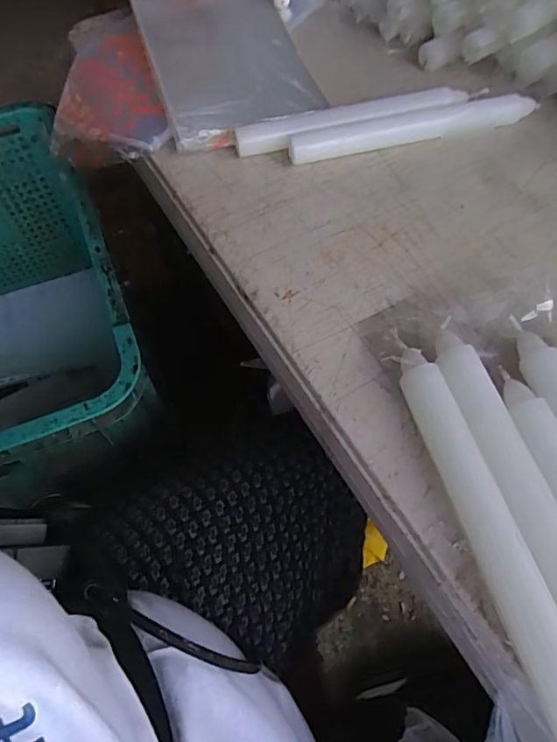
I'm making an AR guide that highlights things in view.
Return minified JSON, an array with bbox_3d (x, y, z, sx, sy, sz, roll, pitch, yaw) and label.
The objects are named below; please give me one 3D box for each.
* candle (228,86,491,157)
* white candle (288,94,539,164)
[{"bbox_3d":[0.064,-0.198,0.398,0.196,0.022,0.018,-13,59,-5],"label":"candle"},{"bbox_3d":[0.105,-0.188,0.390,0.195,0.016,0.020,-14,59,-6],"label":"white candle"}]

